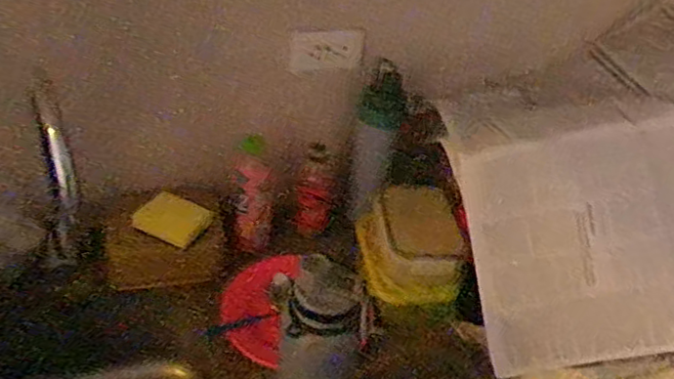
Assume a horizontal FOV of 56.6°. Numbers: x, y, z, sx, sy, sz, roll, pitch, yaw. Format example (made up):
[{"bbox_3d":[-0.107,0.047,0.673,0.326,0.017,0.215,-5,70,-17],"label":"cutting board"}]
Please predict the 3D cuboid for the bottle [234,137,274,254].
[{"bbox_3d":[-0.134,0.013,0.993,0.066,0.181,0.067,4,37,-5],"label":"bottle"}]

